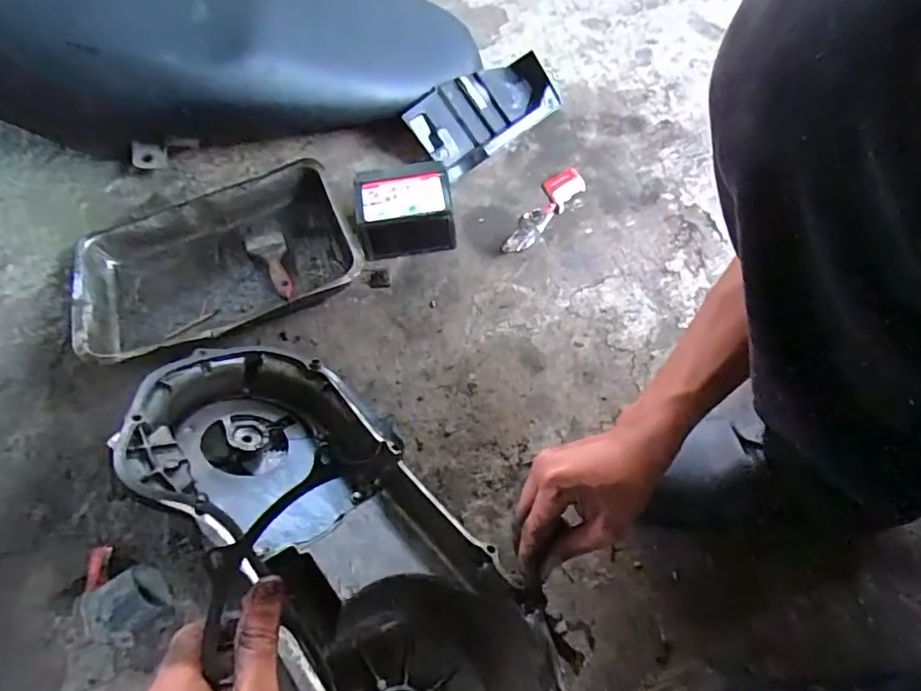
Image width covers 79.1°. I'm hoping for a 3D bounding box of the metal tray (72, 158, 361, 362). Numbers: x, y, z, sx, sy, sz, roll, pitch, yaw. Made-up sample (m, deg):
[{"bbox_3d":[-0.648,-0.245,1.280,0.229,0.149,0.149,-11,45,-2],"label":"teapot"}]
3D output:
[{"bbox_3d":[-0.282,-0.095,0.655,0.312,0.056,0.218,-17,60,-7],"label":"metal tray"}]

